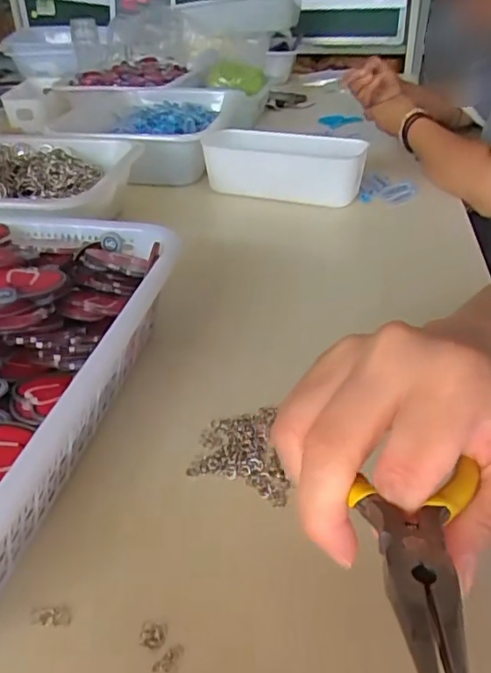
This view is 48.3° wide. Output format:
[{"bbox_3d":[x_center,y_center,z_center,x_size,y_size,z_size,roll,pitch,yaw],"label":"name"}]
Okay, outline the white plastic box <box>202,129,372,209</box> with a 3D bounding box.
[{"bbox_3d":[0.056,-0.227,0.738,0.204,0.070,0.094,14,37,22],"label":"white plastic box"}]

